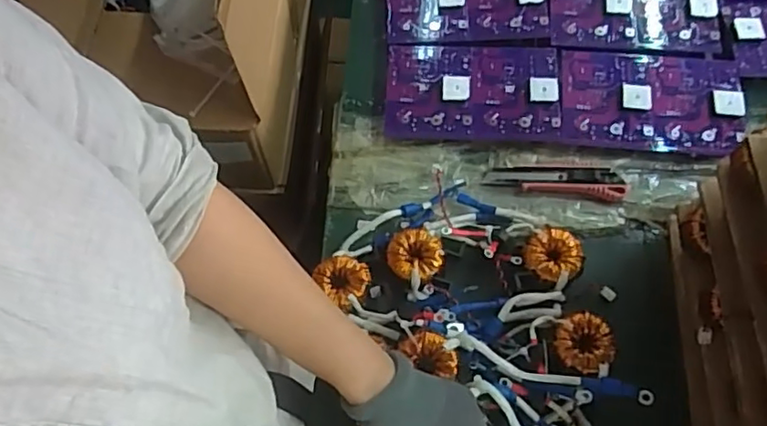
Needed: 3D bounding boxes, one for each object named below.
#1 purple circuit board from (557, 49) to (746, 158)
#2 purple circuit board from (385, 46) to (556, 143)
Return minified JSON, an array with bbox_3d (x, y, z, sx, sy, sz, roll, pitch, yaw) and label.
[{"bbox_3d":[0.304,-0.130,0.684,0.199,0.018,0.126,6,69,6],"label":"purple circuit board"},{"bbox_3d":[0.103,-0.144,0.704,0.200,0.015,0.127,4,71,8],"label":"purple circuit board"}]

